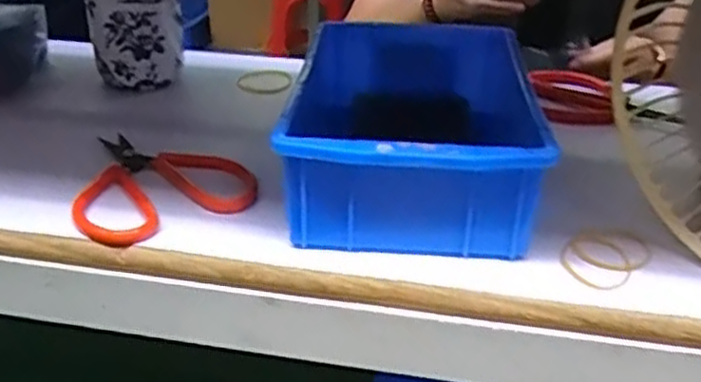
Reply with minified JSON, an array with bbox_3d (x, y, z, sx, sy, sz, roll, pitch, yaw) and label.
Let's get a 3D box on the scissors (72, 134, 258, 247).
[{"bbox_3d":[-0.105,-0.006,0.425,0.096,0.013,0.115,-4,28,-11],"label":"scissors"}]

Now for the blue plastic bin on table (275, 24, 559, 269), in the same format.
[{"bbox_3d":[0.036,-0.035,0.426,0.130,0.063,0.193,2,28,0],"label":"blue plastic bin on table"}]

